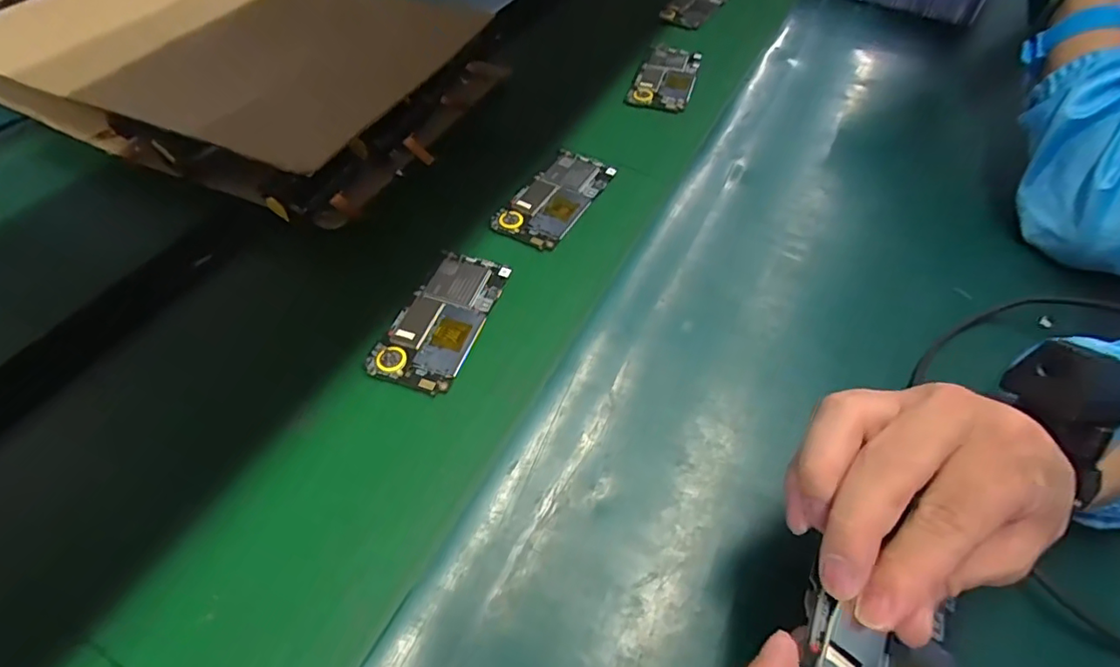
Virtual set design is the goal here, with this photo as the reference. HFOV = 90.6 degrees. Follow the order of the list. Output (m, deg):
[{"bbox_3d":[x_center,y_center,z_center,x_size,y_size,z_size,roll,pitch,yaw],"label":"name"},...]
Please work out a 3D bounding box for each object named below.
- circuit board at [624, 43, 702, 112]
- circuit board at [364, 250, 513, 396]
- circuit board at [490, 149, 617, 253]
[{"bbox_3d":[0.121,-0.293,0.629,0.066,0.011,0.124,14,57,14],"label":"circuit board"},{"bbox_3d":[-0.086,-0.014,0.412,0.062,0.004,0.124,15,57,15],"label":"circuit board"},{"bbox_3d":[-0.004,-0.124,0.499,0.065,0.009,0.123,23,59,20],"label":"circuit board"}]

